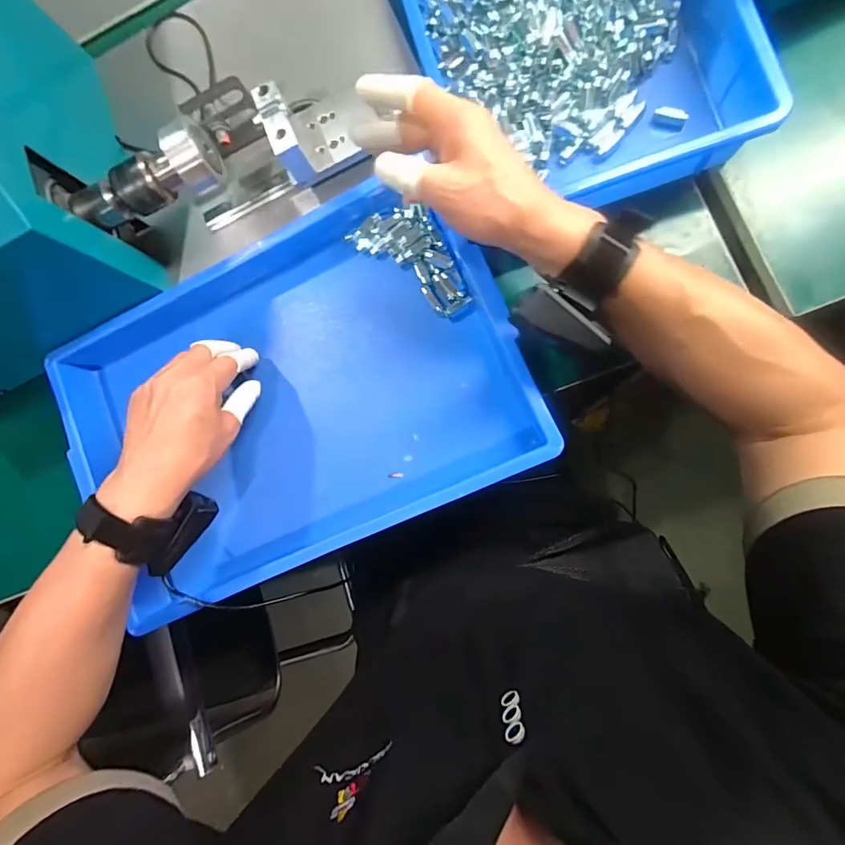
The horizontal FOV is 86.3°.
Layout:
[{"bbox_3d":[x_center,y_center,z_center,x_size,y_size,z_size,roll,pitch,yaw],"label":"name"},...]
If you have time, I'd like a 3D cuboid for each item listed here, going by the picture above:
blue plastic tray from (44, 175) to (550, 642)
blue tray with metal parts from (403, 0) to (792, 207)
[{"bbox_3d":[-0.135,-0.019,0.428,0.438,0.049,0.306,-26,84,6],"label":"blue plastic tray"},{"bbox_3d":[0.111,-0.370,0.396,0.257,0.069,0.364,-12,85,9],"label":"blue tray with metal parts"}]

